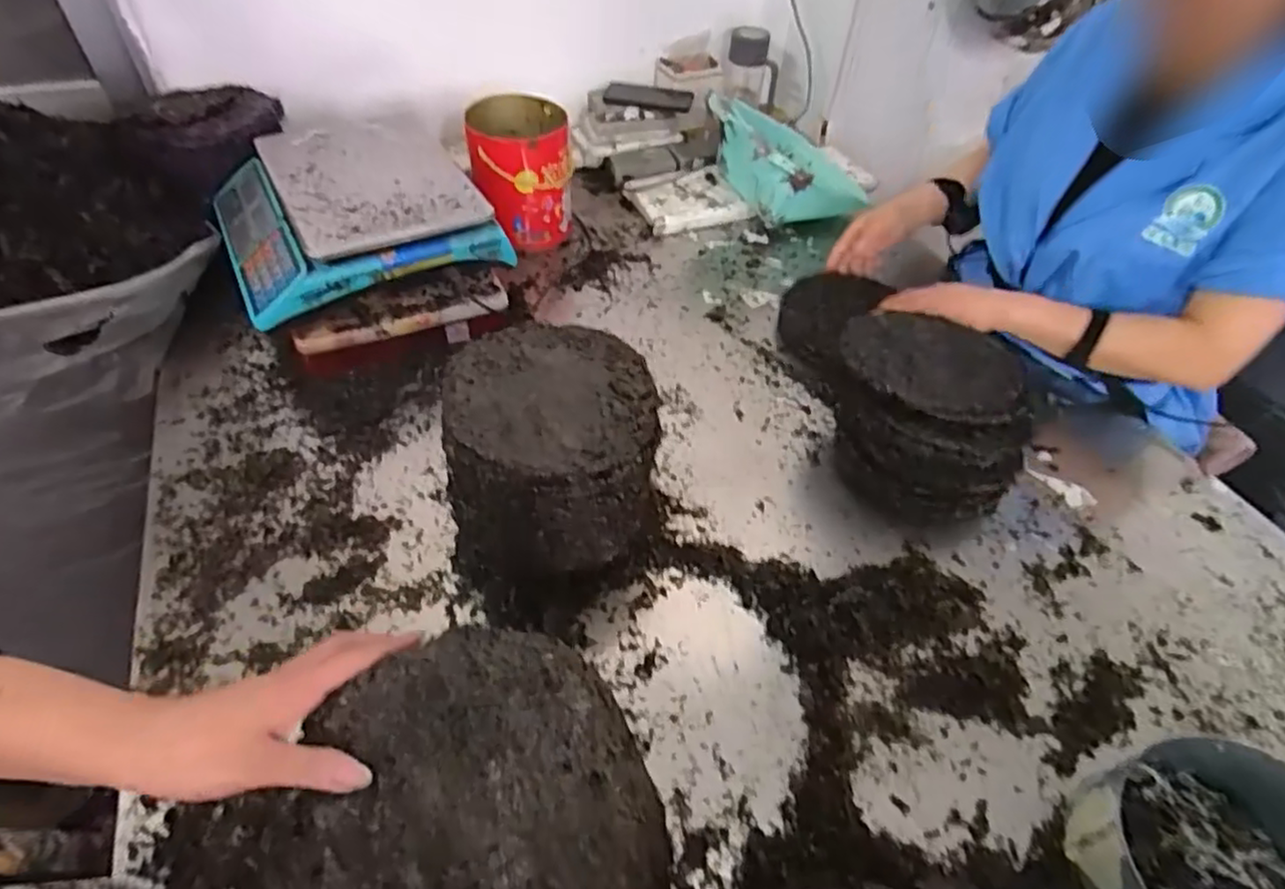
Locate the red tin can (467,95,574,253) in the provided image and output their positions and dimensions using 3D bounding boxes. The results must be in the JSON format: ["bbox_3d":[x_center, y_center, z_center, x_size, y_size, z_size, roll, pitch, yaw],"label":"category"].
[{"bbox_3d":[-0.196,-0.439,1.084,0.148,0.180,0.169,-5,49,-7],"label":"red tin can"}]

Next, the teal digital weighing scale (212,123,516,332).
[{"bbox_3d":[-0.407,-0.329,0.910,0.316,0.086,0.323,-23,53,-22],"label":"teal digital weighing scale"}]

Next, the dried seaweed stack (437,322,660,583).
[{"bbox_3d":[-0.091,0.015,0.668,0.193,0.196,0.196,-6,49,-8],"label":"dried seaweed stack"}]

